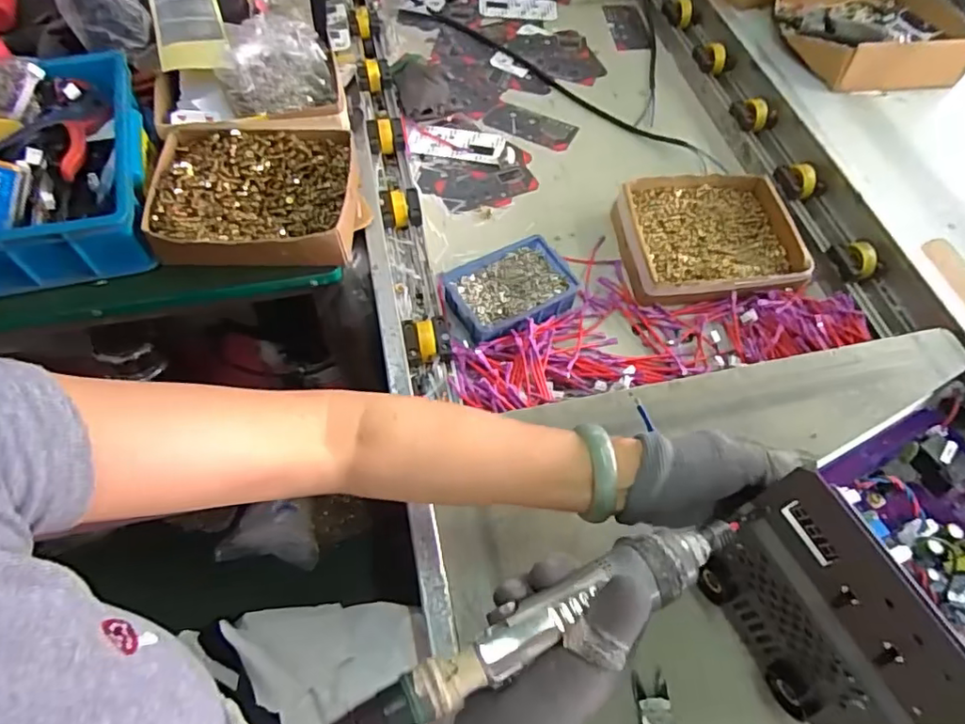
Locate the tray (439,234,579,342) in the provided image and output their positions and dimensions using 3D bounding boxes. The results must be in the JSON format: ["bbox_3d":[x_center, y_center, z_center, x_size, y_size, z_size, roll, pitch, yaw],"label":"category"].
[{"bbox_3d":[0.036,-0.084,0.715,0.149,0.052,0.101,-24,63,-16],"label":"tray"}]

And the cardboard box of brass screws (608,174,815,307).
[{"bbox_3d":[0.300,-0.169,0.773,0.229,0.043,0.195,-3,59,-4],"label":"cardboard box of brass screws"}]

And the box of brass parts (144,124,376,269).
[{"bbox_3d":[-0.254,-0.194,0.663,0.222,0.050,0.188,-3,59,-4],"label":"box of brass parts"}]

